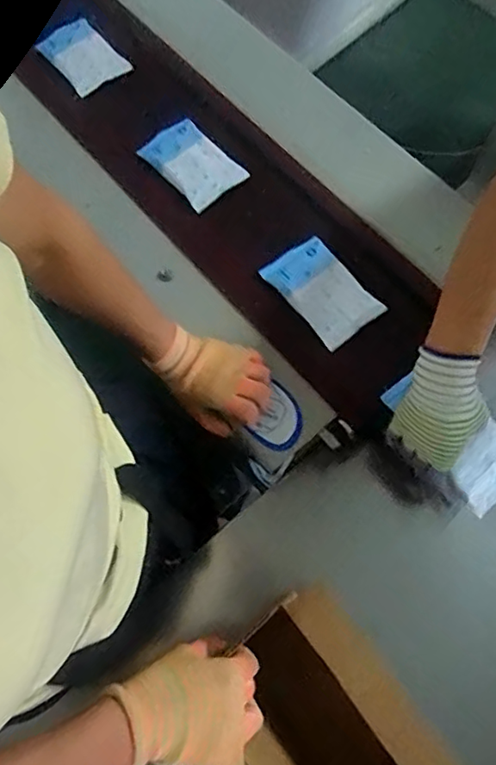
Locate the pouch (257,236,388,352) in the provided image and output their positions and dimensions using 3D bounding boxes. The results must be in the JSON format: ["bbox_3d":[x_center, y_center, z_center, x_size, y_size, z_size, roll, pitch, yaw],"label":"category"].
[{"bbox_3d":[0.089,-0.108,0.689,0.082,0.024,0.130,-36,72,-11],"label":"pouch"}]

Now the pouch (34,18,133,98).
[{"bbox_3d":[-0.234,-0.463,0.814,0.082,0.008,0.103,-44,91,-9],"label":"pouch"}]

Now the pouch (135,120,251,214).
[{"bbox_3d":[-0.074,-0.289,0.756,0.082,0.020,0.126,-38,73,-12],"label":"pouch"}]

